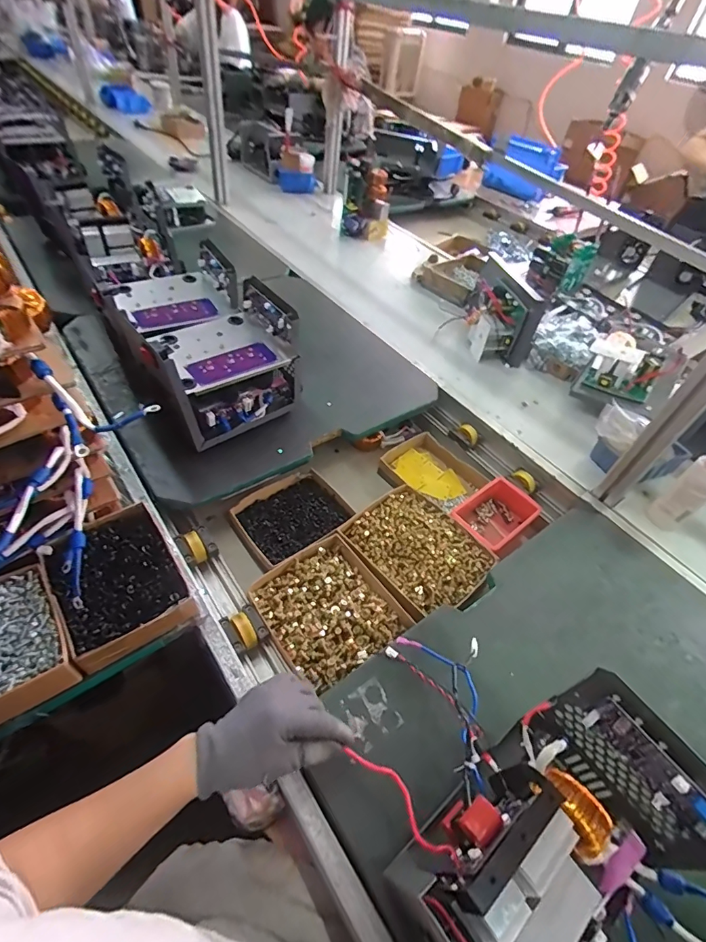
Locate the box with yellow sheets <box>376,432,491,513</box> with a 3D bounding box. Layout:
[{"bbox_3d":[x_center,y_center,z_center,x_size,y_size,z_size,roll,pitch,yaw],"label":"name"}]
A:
[{"bbox_3d":[0.151,0.004,0.844,0.168,0.034,0.146,38,54,24],"label":"box with yellow sheets"}]

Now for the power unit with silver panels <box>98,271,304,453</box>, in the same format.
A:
[{"bbox_3d":[-0.282,-0.216,0.768,0.234,0.185,0.326,-32,60,-32],"label":"power unit with silver panels"}]

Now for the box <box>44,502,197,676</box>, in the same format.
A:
[{"bbox_3d":[-0.289,0.133,0.538,0.134,0.040,0.176,-25,56,-27],"label":"box"}]

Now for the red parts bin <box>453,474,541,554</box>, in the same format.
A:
[{"bbox_3d":[0.251,0.085,0.771,0.154,0.052,0.105,-29,58,-29],"label":"red parts bin"}]

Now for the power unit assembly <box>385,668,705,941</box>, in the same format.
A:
[{"bbox_3d":[0.162,0.306,0.349,0.211,0.186,0.146,-24,56,-28],"label":"power unit assembly"}]

